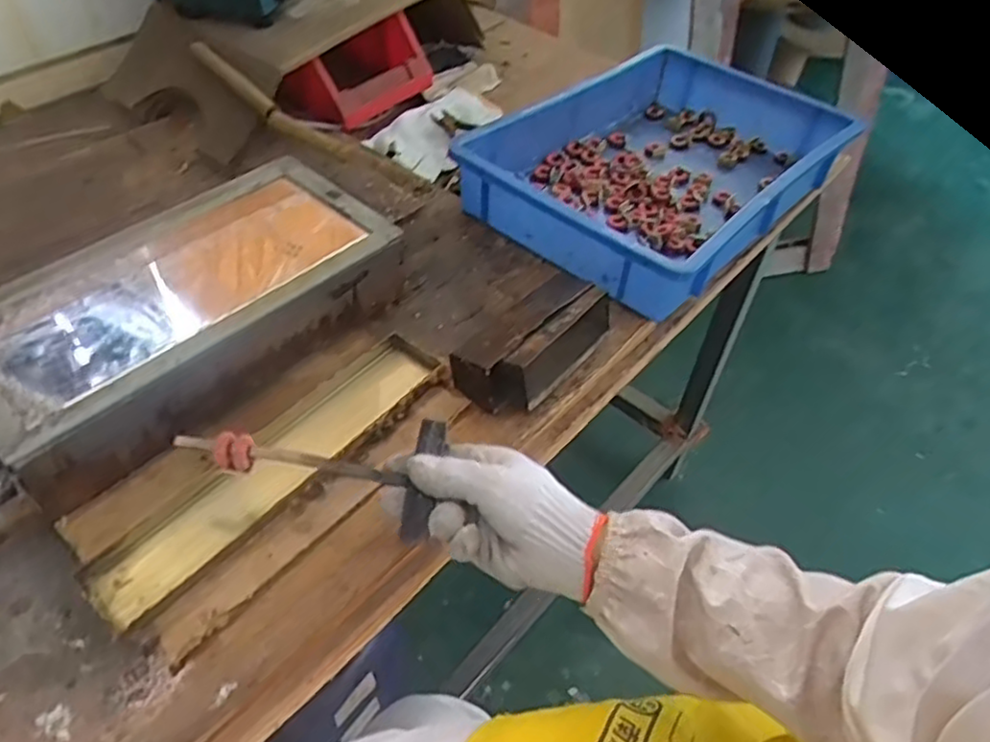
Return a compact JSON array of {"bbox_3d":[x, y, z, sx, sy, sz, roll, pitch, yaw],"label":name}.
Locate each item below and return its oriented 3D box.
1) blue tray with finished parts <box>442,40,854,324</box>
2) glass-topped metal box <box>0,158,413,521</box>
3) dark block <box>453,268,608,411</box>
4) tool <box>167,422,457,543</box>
[{"bbox_3d":[0.185,-0.237,0.776,0.290,0.104,0.404,35,55,25],"label":"blue tray with finished parts"},{"bbox_3d":[-0.253,-0.054,0.581,0.183,0.074,0.330,35,55,25],"label":"glass-topped metal box"},{"bbox_3d":[0.034,-0.026,0.604,0.077,0.058,0.144,36,55,26],"label":"dark block"},{"bbox_3d":[-0.123,0.059,0.474,0.171,0.013,0.090,11,50,-2],"label":"tool"}]

